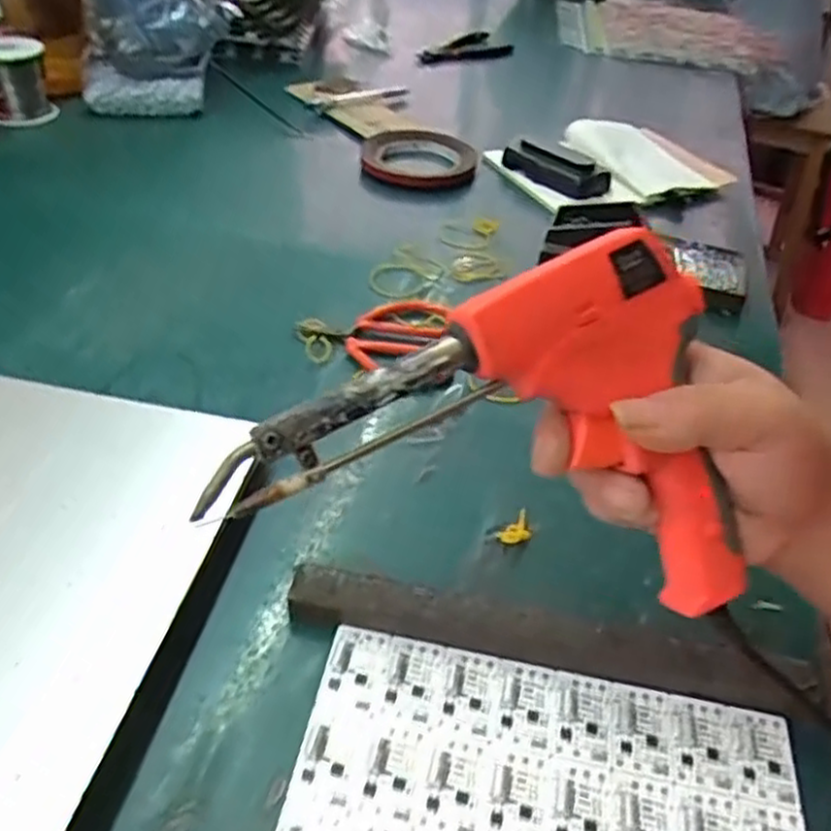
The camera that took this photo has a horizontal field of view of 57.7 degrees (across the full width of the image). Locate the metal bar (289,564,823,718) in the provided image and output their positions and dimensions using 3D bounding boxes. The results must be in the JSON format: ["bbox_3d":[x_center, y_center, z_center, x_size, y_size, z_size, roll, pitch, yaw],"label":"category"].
[{"bbox_3d":[0.059,0.102,0.344,0.233,0.022,0.025,9,42,6],"label":"metal bar"}]

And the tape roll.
[{"bbox_3d":[0.003,-0.255,0.738,0.109,0.012,0.121,2,42,-7],"label":"tape roll"}]

